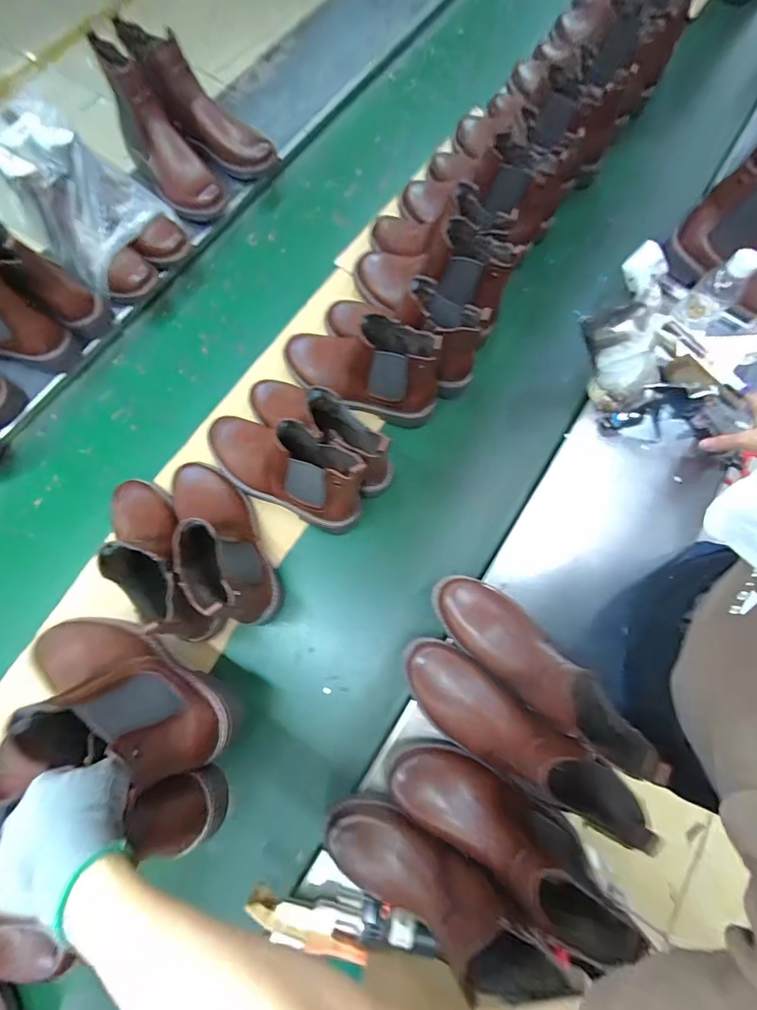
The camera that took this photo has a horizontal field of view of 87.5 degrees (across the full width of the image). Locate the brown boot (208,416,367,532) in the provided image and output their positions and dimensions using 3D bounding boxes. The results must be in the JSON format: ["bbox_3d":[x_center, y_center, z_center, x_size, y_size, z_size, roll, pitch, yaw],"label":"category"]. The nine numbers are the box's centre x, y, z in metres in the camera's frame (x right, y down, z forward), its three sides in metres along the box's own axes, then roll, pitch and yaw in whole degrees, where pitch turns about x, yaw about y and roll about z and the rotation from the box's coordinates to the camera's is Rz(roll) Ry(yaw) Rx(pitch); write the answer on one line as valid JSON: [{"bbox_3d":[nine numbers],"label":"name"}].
[{"bbox_3d":[-0.142,-0.054,0.565,0.250,0.186,0.091,29,76,7],"label":"brown boot"}]

